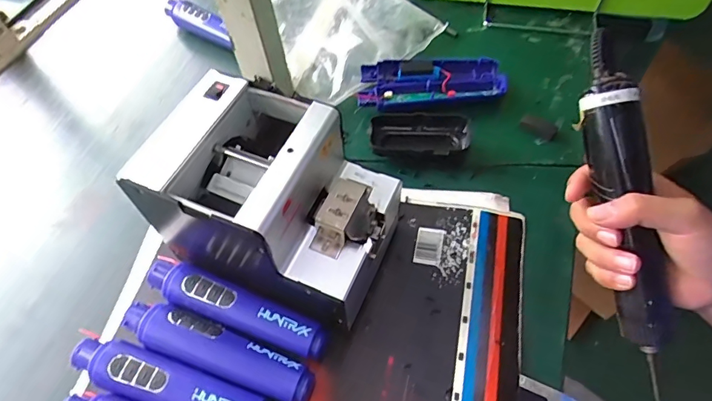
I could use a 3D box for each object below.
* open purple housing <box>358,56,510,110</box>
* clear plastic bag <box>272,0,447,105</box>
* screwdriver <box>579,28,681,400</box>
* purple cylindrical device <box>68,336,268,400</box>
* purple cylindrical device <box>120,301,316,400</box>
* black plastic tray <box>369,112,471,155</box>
[{"bbox_3d":[0.089,-0.142,0.551,0.168,0.020,0.075,-5,55,1],"label":"open purple housing"},{"bbox_3d":[-0.007,-0.249,0.603,0.207,0.081,0.201,-21,56,-10],"label":"clear plastic bag"},{"bbox_3d":[0.203,0.013,0.333,0.037,0.033,0.266,-11,91,-3],"label":"screwdriver"},{"bbox_3d":[-0.151,0.153,0.376,0.174,0.041,0.036,15,58,14],"label":"purple cylindrical device"},{"bbox_3d":[-0.117,0.128,0.391,0.171,0.036,0.038,15,58,15],"label":"purple cylindrical device"},{"bbox_3d":[0.072,-0.073,0.521,0.110,0.020,0.058,1,55,5],"label":"black plastic tray"}]

